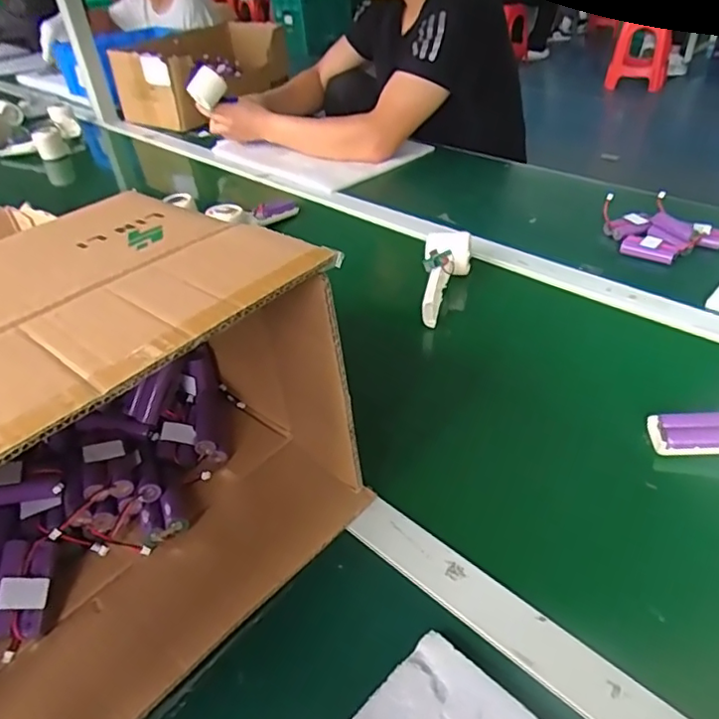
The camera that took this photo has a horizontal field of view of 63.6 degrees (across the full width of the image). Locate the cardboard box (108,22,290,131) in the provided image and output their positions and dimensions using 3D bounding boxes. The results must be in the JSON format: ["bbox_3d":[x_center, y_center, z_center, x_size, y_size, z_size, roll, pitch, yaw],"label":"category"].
[{"bbox_3d":[-0.399,-0.743,1.502,0.275,0.164,0.438,17,43,24],"label":"cardboard box"}]

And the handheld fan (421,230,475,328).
[{"bbox_3d":[0.101,-0.103,0.737,0.045,0.074,0.153,13,57,22],"label":"handheld fan"}]

